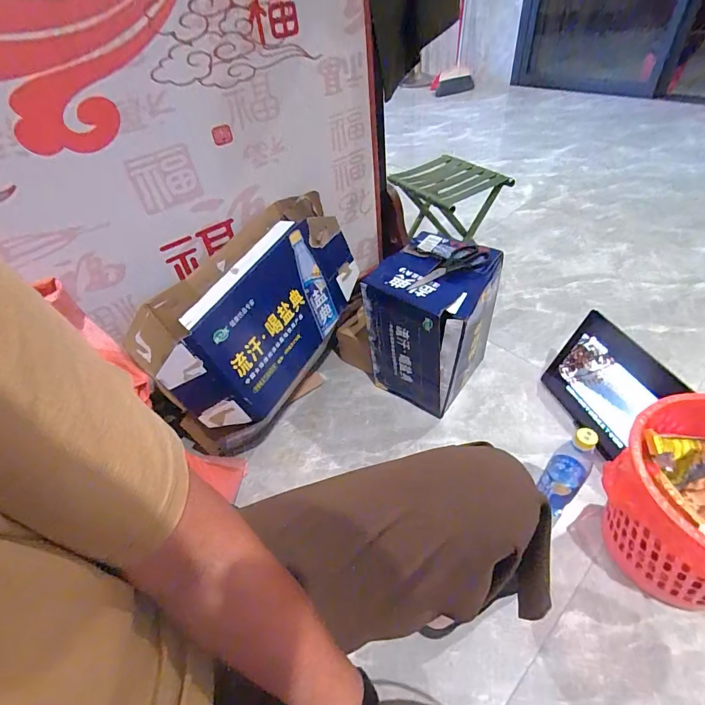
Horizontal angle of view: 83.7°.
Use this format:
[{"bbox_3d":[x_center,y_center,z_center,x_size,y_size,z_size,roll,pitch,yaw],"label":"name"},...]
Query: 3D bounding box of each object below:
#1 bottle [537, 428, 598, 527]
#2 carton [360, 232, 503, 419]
[{"bbox_3d":[0.386,0.214,0.702,0.057,0.236,0.074,18,51,23],"label":"bottle"},{"bbox_3d":[0.189,-0.058,0.937,0.228,0.340,0.252,26,54,29],"label":"carton"}]

